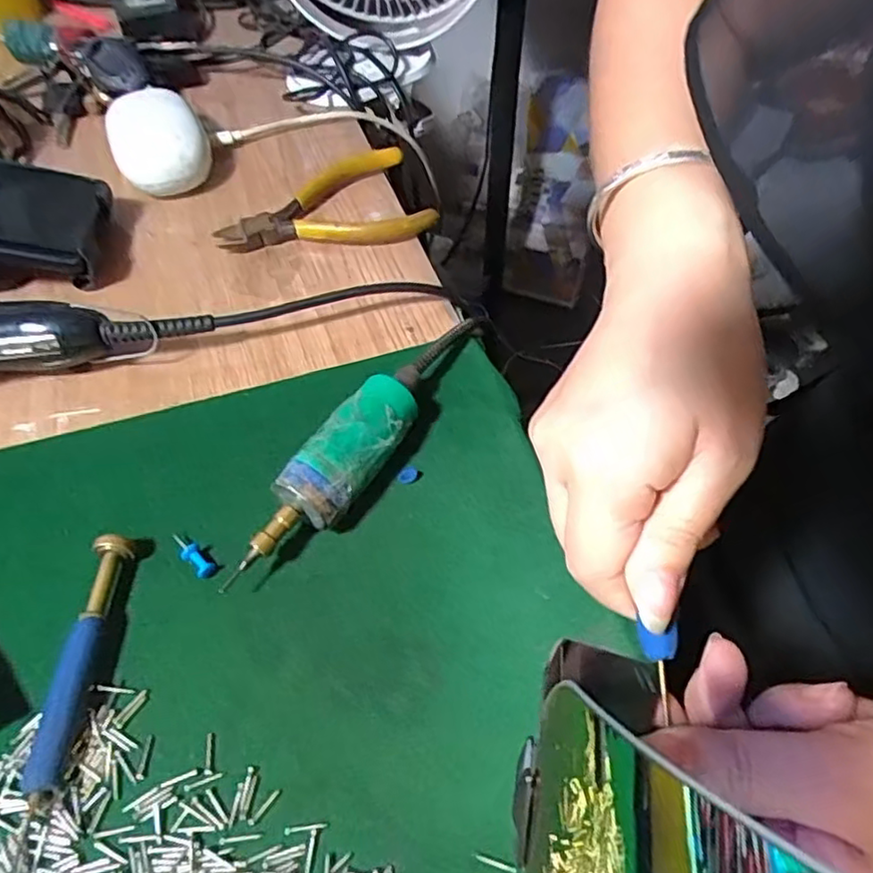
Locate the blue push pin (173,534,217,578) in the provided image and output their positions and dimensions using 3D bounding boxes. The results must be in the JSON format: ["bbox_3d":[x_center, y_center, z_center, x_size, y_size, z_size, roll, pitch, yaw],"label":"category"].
[{"bbox_3d":[-0.094,0.045,0.253,0.023,0.006,0.007,36,62,25],"label":"blue push pin"}]

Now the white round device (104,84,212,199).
[{"bbox_3d":[-0.179,-0.189,0.422,0.055,0.032,0.100,-21,55,-13],"label":"white round device"}]

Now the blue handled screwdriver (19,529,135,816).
[{"bbox_3d":[-0.124,0.077,0.226,0.013,0.014,0.087,1,53,3],"label":"blue handled screwdriver"}]

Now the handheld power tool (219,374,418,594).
[{"bbox_3d":[-0.041,0.017,0.258,0.025,0.029,0.097,24,58,19],"label":"handheld power tool"}]

